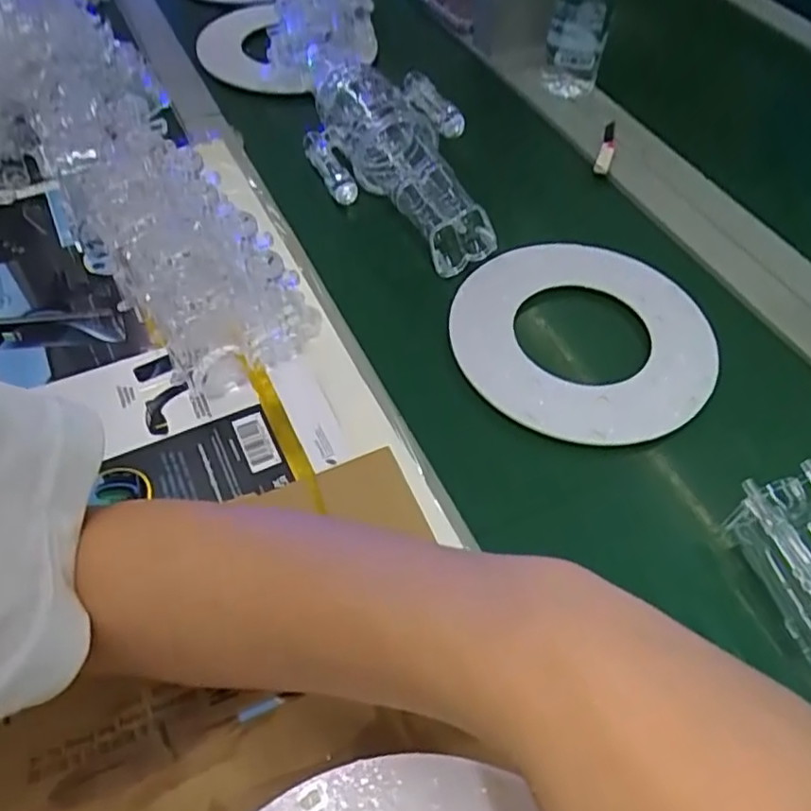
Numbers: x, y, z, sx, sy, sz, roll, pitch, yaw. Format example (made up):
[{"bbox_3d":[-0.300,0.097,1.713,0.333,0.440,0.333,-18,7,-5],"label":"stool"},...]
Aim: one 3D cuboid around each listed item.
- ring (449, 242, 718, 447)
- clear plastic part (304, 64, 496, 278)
[{"bbox_3d":[0.136,-0.062,0.504,0.186,0.011,0.202,1,54,-2],"label":"ring"},{"bbox_3d":[-0.006,-0.215,0.566,0.115,0.069,0.217,-18,56,-15],"label":"clear plastic part"}]

